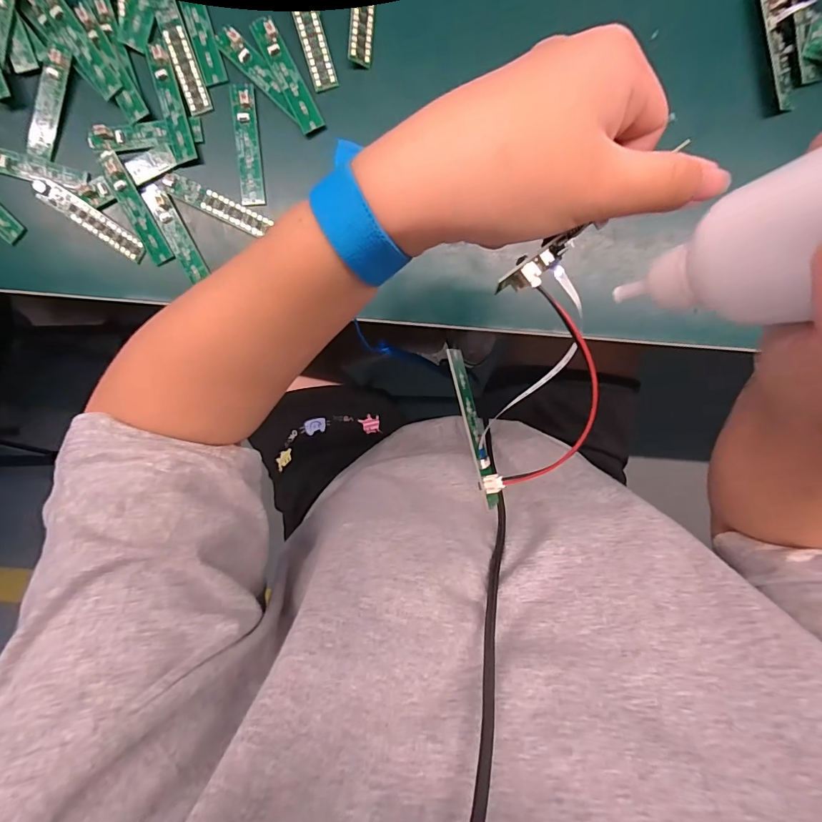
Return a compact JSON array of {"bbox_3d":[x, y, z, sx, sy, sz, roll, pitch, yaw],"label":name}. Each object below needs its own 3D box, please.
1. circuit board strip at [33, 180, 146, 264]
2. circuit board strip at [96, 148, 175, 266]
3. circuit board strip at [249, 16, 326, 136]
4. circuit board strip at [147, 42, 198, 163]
[{"bbox_3d":[-0.247,-0.147,0.320,0.084,0.007,0.017,34,98,-5],"label":"circuit board strip"},{"bbox_3d":[-0.210,-0.156,0.318,0.017,0.006,0.086,-24,98,4],"label":"circuit board strip"},{"bbox_3d":[-0.090,-0.246,0.306,0.017,0.004,0.079,-27,98,4],"label":"circuit board strip"},{"bbox_3d":[-0.176,-0.228,0.308,0.017,0.004,0.079,-10,99,2],"label":"circuit board strip"}]

